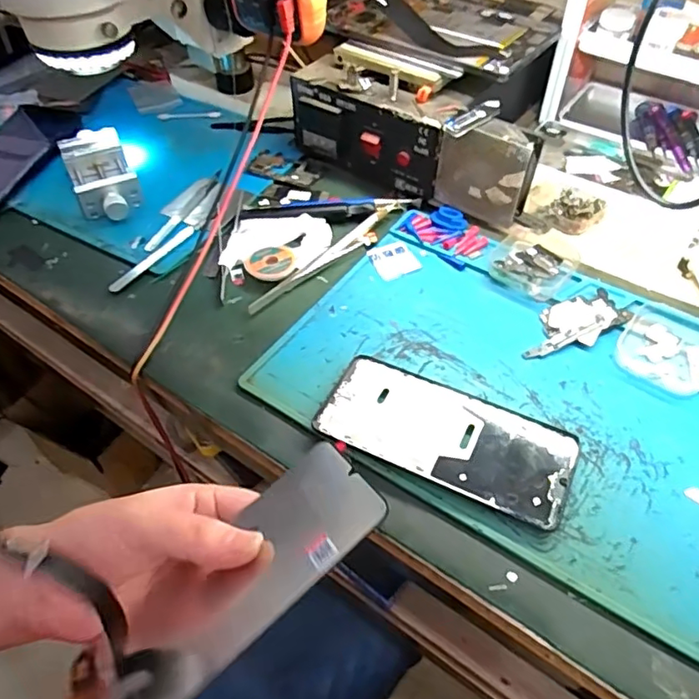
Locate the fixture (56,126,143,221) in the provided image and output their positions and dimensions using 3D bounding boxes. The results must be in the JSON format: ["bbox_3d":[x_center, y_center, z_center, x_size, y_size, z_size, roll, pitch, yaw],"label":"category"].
[{"bbox_3d":[-0.242,-0.172,0.556,0.056,0.029,0.128,-23,53,-17],"label":"fixture"}]

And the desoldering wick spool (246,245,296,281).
[{"bbox_3d":[-0.068,-0.074,0.488,0.040,0.007,0.038,-1,50,1],"label":"desoldering wick spool"}]

